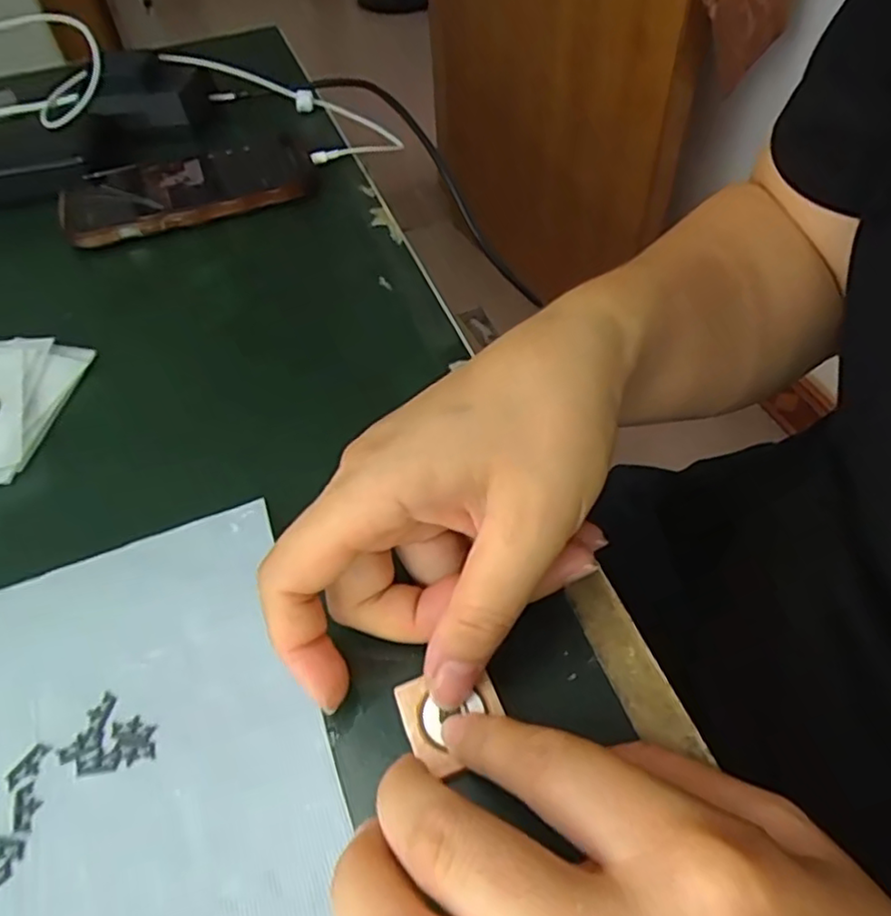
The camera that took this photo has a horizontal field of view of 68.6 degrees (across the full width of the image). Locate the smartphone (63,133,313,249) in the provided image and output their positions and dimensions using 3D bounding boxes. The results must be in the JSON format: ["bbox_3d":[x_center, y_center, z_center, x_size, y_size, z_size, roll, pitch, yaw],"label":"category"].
[{"bbox_3d":[-0.161,-0.171,0.410,0.147,0.017,0.073,-18,52,-11],"label":"smartphone"}]

